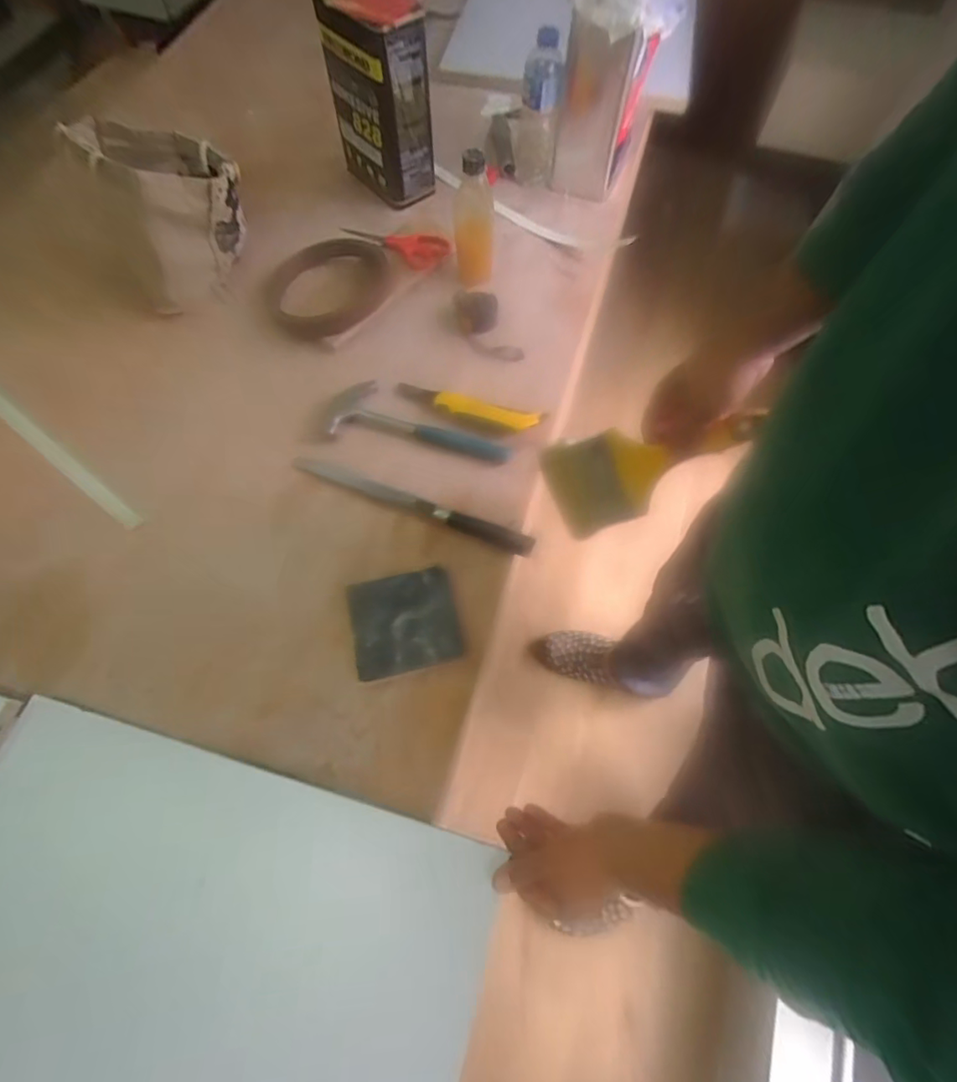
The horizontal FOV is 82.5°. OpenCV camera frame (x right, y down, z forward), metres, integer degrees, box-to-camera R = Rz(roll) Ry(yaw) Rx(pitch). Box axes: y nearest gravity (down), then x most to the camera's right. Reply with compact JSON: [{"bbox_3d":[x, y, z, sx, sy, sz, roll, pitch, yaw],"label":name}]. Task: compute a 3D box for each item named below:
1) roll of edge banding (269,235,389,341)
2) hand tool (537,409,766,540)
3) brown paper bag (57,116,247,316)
[{"bbox_3d":[-0.225,-0.385,0.816,0.183,0.029,0.161,-19,66,-10],"label":"roll of edge banding"},{"bbox_3d":[0.164,-0.082,0.549,0.203,0.023,0.101,-23,90,29],"label":"hand tool"},{"bbox_3d":[-0.433,-0.489,0.795,0.173,0.155,0.214,-25,67,-12],"label":"brown paper bag"}]

